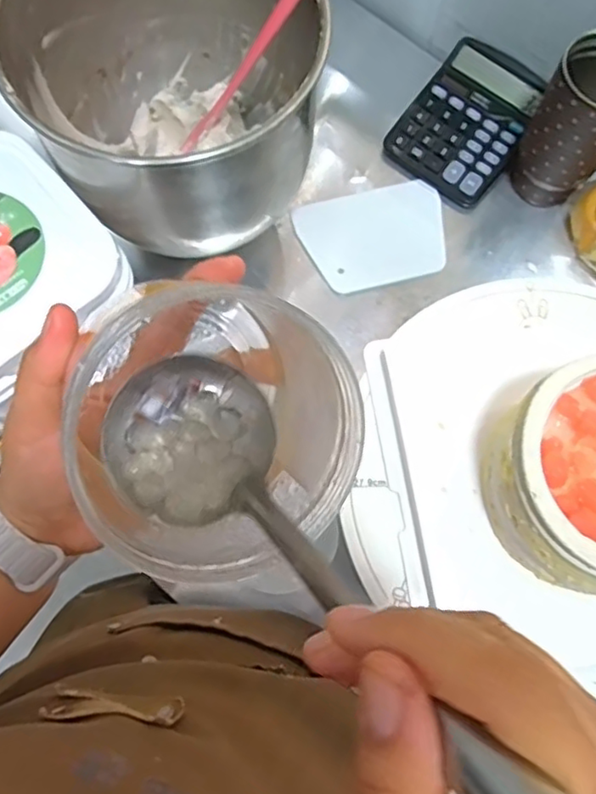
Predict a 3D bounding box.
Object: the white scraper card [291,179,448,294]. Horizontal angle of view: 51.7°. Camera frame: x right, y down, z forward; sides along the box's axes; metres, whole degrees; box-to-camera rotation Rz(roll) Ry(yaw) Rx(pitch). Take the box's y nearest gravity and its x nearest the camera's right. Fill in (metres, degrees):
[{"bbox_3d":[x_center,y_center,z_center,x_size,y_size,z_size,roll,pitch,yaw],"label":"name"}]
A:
[{"bbox_3d":[0.077,-0.161,0.617,0.146,0.007,0.104,-14,75,-6],"label":"white scraper card"}]

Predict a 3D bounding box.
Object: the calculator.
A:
[{"bbox_3d":[0.175,-0.282,0.635,0.127,0.038,0.149,34,76,8],"label":"calculator"}]

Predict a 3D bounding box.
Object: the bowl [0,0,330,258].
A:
[{"bbox_3d":[-0.098,-0.239,0.492,0.220,0.185,0.214,0,74,-1],"label":"bowl"}]

